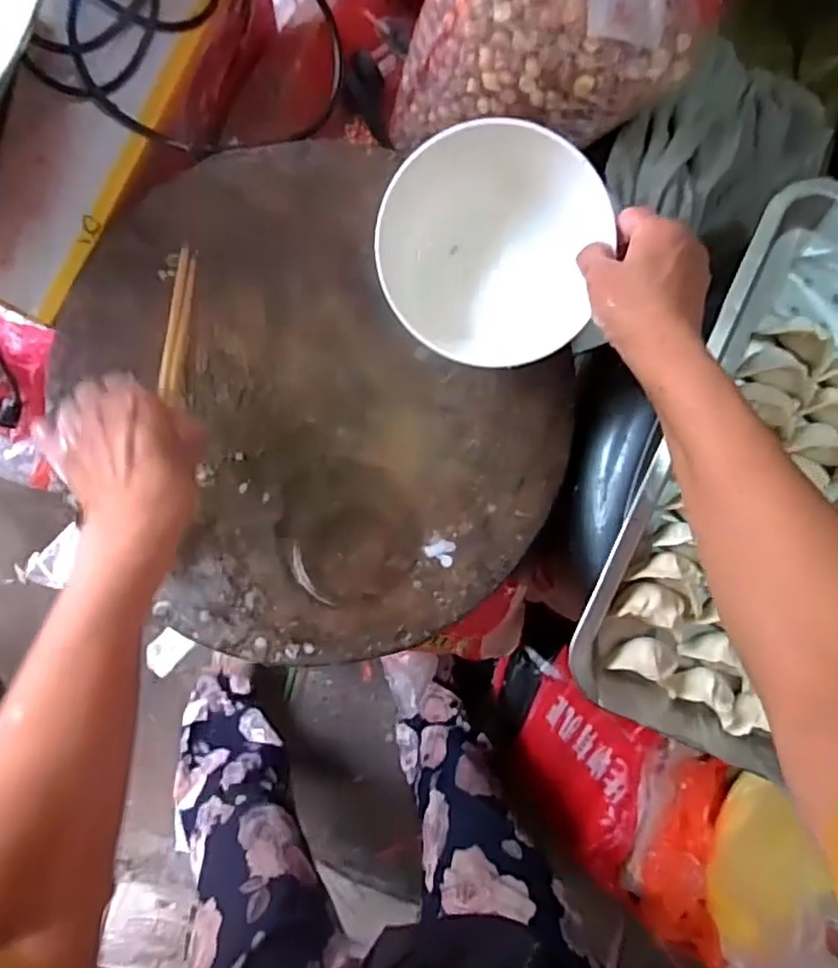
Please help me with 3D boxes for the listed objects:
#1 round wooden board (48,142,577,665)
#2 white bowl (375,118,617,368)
[{"bbox_3d":[-0.086,-0.047,0.482,0.344,0.035,0.385,-45,96,-2],"label":"round wooden board"},{"bbox_3d":[0.044,-0.157,0.448,0.139,0.071,0.147,0,93,-6],"label":"white bowl"}]

